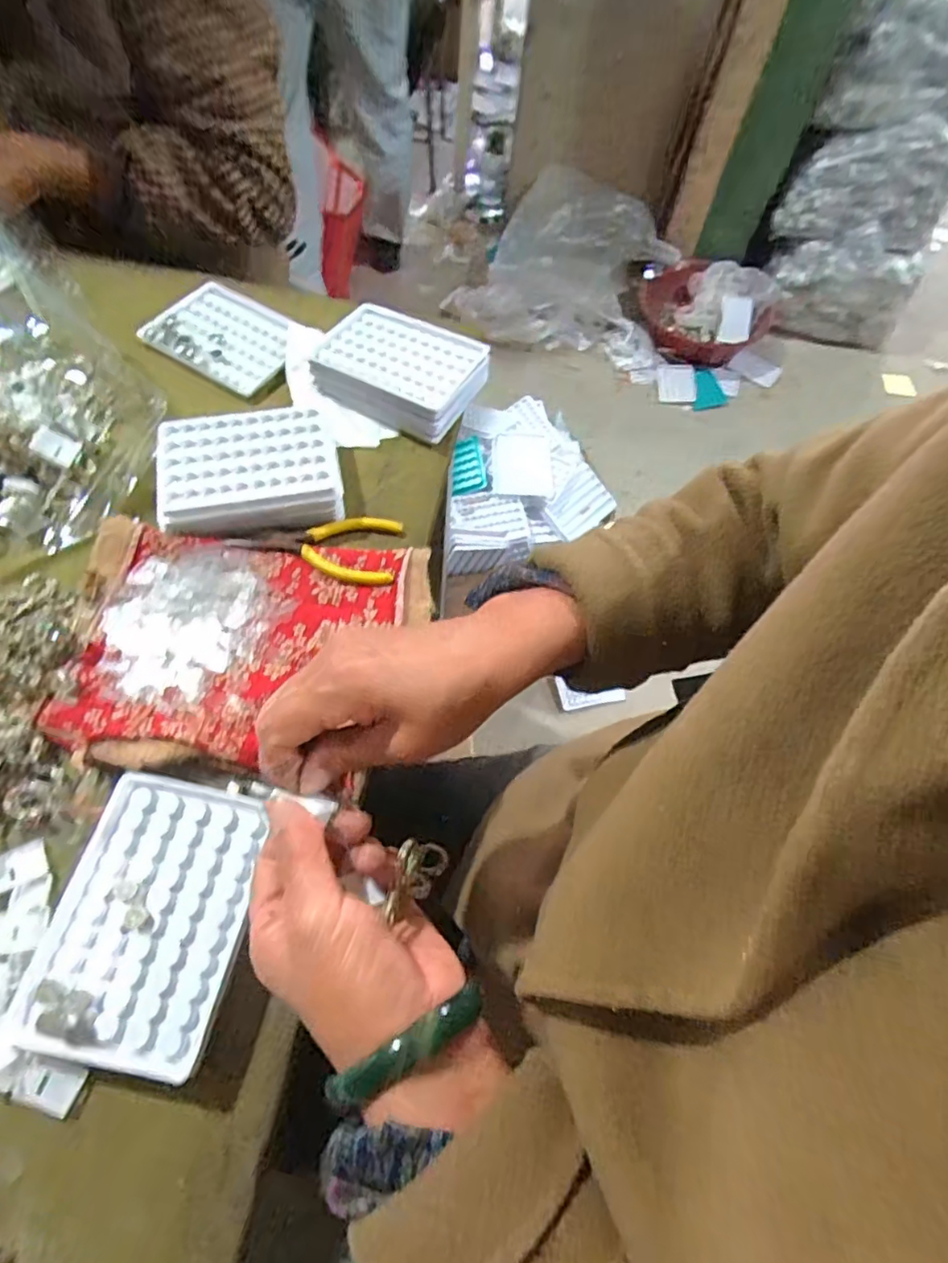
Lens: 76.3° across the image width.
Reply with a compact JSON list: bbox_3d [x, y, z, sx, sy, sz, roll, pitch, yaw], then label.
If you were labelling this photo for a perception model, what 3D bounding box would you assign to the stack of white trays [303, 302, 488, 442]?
[{"bbox_3d":[-0.063,-0.225,0.517,0.139,0.033,0.094,27,63,8],"label":"stack of white trays"}]

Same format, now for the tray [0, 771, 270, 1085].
[{"bbox_3d":[-0.170,0.146,0.316,0.097,0.009,0.131,12,62,1],"label":"tray"}]

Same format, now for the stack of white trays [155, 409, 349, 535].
[{"bbox_3d":[-0.167,-0.120,0.451,0.125,0.031,0.094,-9,64,-10],"label":"stack of white trays"}]

